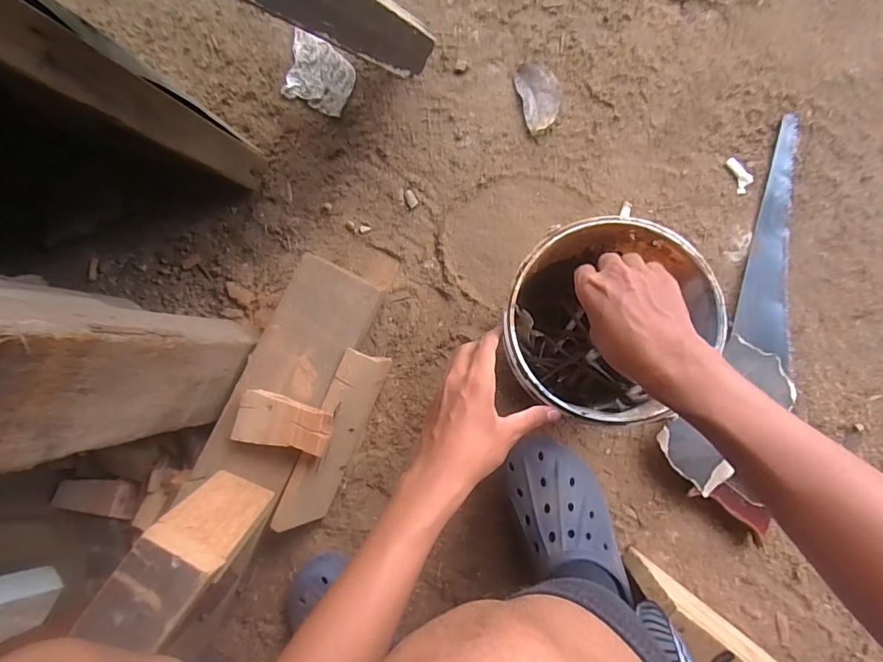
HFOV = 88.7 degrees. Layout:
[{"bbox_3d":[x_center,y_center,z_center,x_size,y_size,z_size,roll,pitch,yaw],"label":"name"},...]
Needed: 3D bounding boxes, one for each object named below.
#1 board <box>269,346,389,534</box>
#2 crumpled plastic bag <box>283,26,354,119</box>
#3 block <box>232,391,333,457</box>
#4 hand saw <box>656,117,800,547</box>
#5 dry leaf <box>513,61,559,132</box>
[{"bbox_3d":[-0.129,0.135,0.560,0.013,0.091,0.224,25,91,29],"label":"board"},{"bbox_3d":[-0.172,-0.360,0.635,0.097,0.025,0.086,25,89,9],"label":"crumpled plastic bag"},{"bbox_3d":[-0.176,0.106,0.512,0.102,0.033,0.058,16,87,9],"label":"block"},{"bbox_3d":[0.373,-0.017,0.535,0.134,0.033,0.476,16,87,9],"label":"hand saw"},{"bbox_3d":[0.128,-0.309,0.589,0.050,0.008,0.096,-15,83,6],"label":"dry leaf"}]

